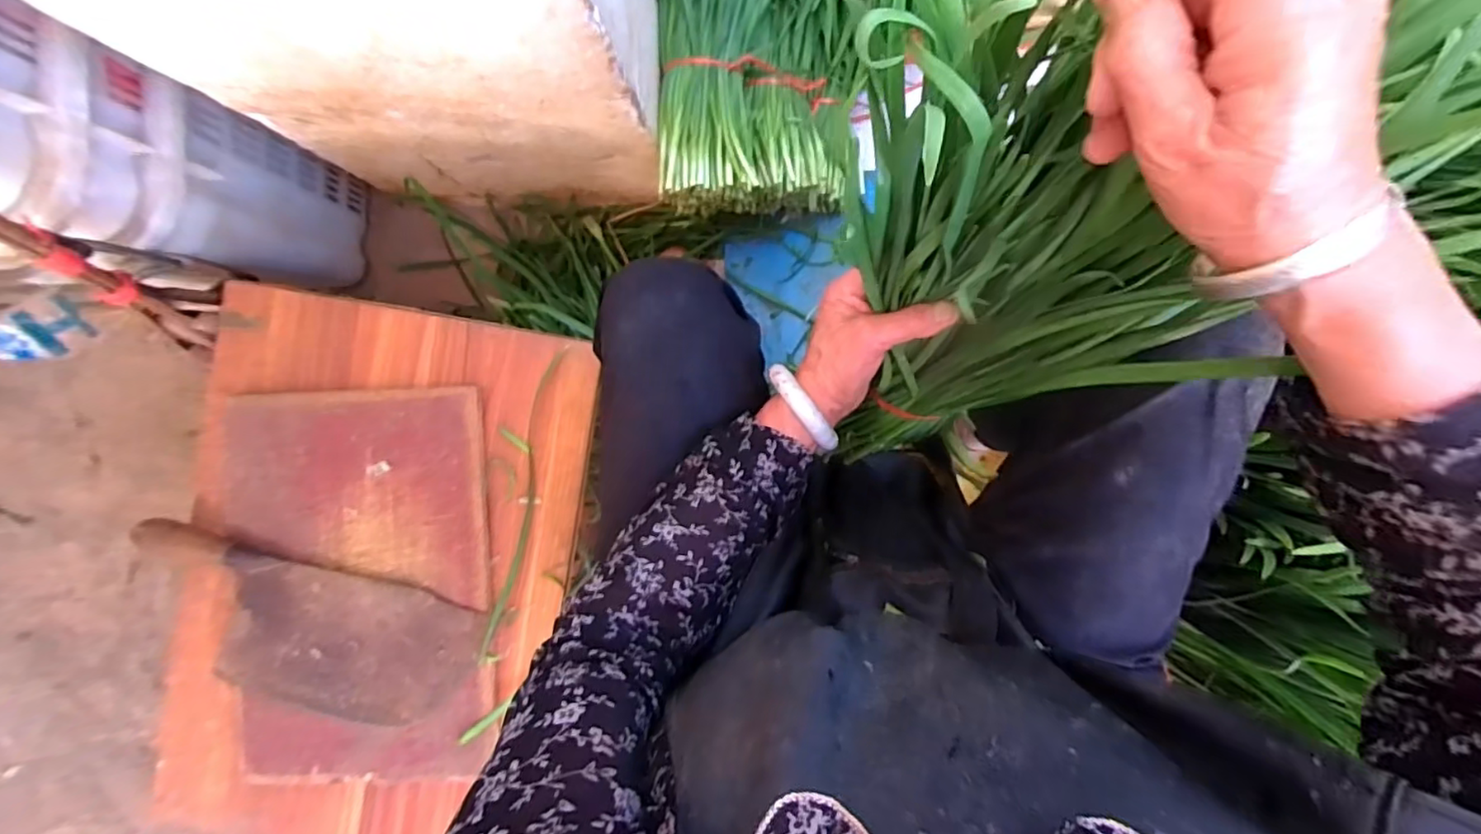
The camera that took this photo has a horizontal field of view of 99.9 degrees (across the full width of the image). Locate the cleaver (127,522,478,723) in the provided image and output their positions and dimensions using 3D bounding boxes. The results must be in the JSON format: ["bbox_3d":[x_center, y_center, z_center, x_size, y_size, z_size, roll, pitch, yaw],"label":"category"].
[{"bbox_3d":[-0.419,0.211,0.606,0.335,0.033,0.132,15,93,3],"label":"cleaver"}]

